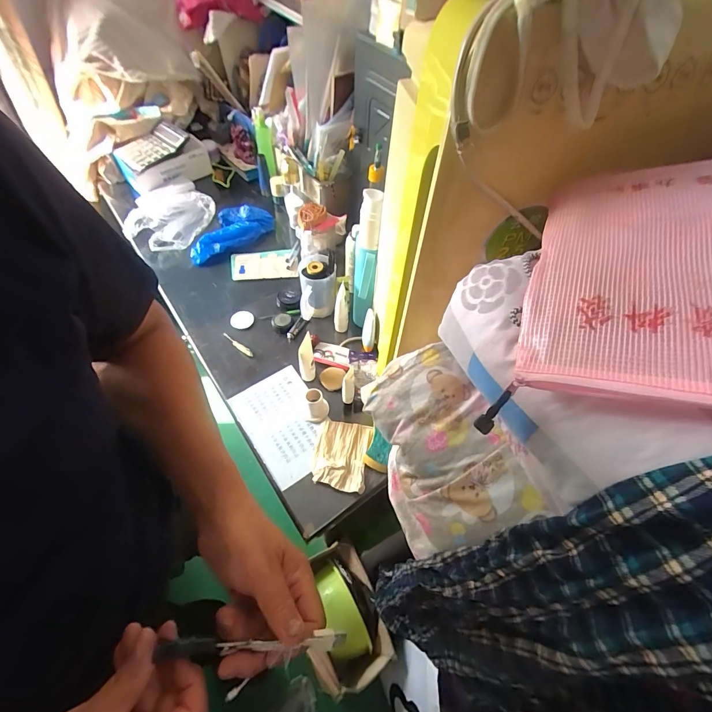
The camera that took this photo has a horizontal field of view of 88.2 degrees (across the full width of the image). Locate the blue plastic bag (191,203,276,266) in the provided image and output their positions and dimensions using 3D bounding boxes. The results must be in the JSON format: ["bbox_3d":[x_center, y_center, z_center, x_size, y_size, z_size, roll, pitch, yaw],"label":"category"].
[{"bbox_3d":[-0.331,-0.320,0.948,0.118,0.043,0.233,33,60,18],"label":"blue plastic bag"}]

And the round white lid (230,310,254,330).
[{"bbox_3d":[-0.252,-0.082,0.811,0.050,0.006,0.048,2,55,-2],"label":"round white lid"}]

